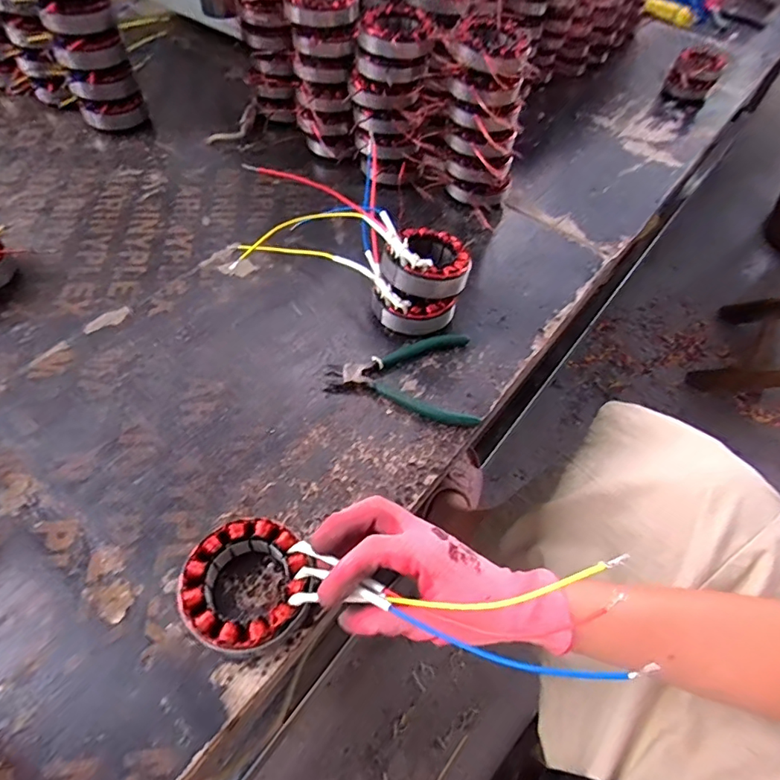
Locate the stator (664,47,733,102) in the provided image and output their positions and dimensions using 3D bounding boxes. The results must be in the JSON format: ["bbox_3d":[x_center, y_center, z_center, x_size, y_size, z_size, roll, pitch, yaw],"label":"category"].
[{"bbox_3d":[0.566,-0.586,0.929,0.085,0.079,0.065,27,57,13],"label":"stator"}]

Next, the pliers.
[{"bbox_3d":[0.010,-0.013,0.491,0.144,0.012,0.112,0,55,-6],"label":"pliers"}]

